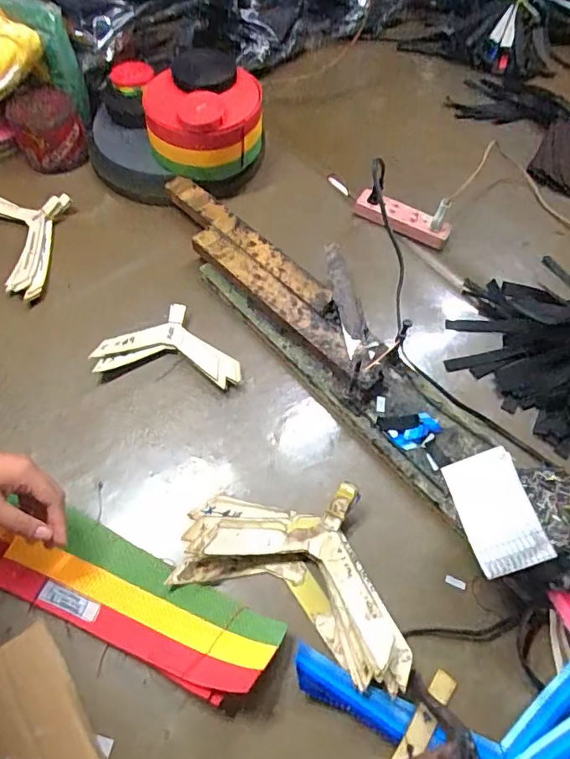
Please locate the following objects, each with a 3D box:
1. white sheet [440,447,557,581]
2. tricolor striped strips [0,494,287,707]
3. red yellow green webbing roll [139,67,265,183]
[{"bbox_3d":[0.185,0.116,0.455,0.061,0.009,0.100,-27,64,20],"label":"white sheet"},{"bbox_3d":[-0.162,0.204,0.499,0.316,0.026,0.089,17,59,14],"label":"tricolor striped strips"},{"bbox_3d":[-0.123,-0.392,0.777,0.169,0.088,0.175,0,58,-1],"label":"red yellow green webbing roll"}]

